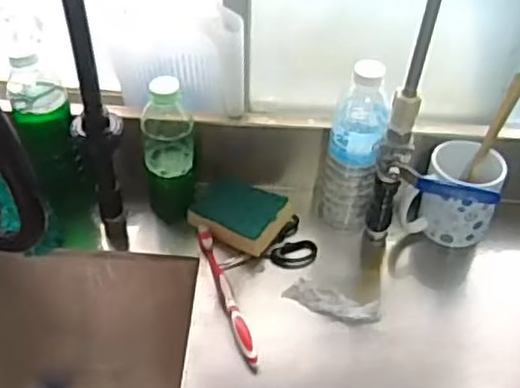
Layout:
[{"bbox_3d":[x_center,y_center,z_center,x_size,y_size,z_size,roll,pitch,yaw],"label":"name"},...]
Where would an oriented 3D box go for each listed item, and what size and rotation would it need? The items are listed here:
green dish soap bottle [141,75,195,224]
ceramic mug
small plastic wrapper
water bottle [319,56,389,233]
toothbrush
[{"bbox_3d":[-0.101,-0.047,0.774,0.057,0.167,0.055,-5,46,-8],"label":"green dish soap bottle"},{"bbox_3d":[0.221,0.004,0.793,0.096,0.098,0.108,26,50,21],"label":"ceramic mug"},{"bbox_3d":[0.078,0.116,0.748,0.102,0.021,0.030,20,48,16],"label":"small plastic wrapper"},{"bbox_3d":[0.104,-0.053,0.770,0.061,0.206,0.061,11,46,8],"label":"water bottle"},{"bbox_3d":[-0.034,0.106,0.747,0.019,0.023,0.177,-12,47,-15],"label":"toothbrush"}]

